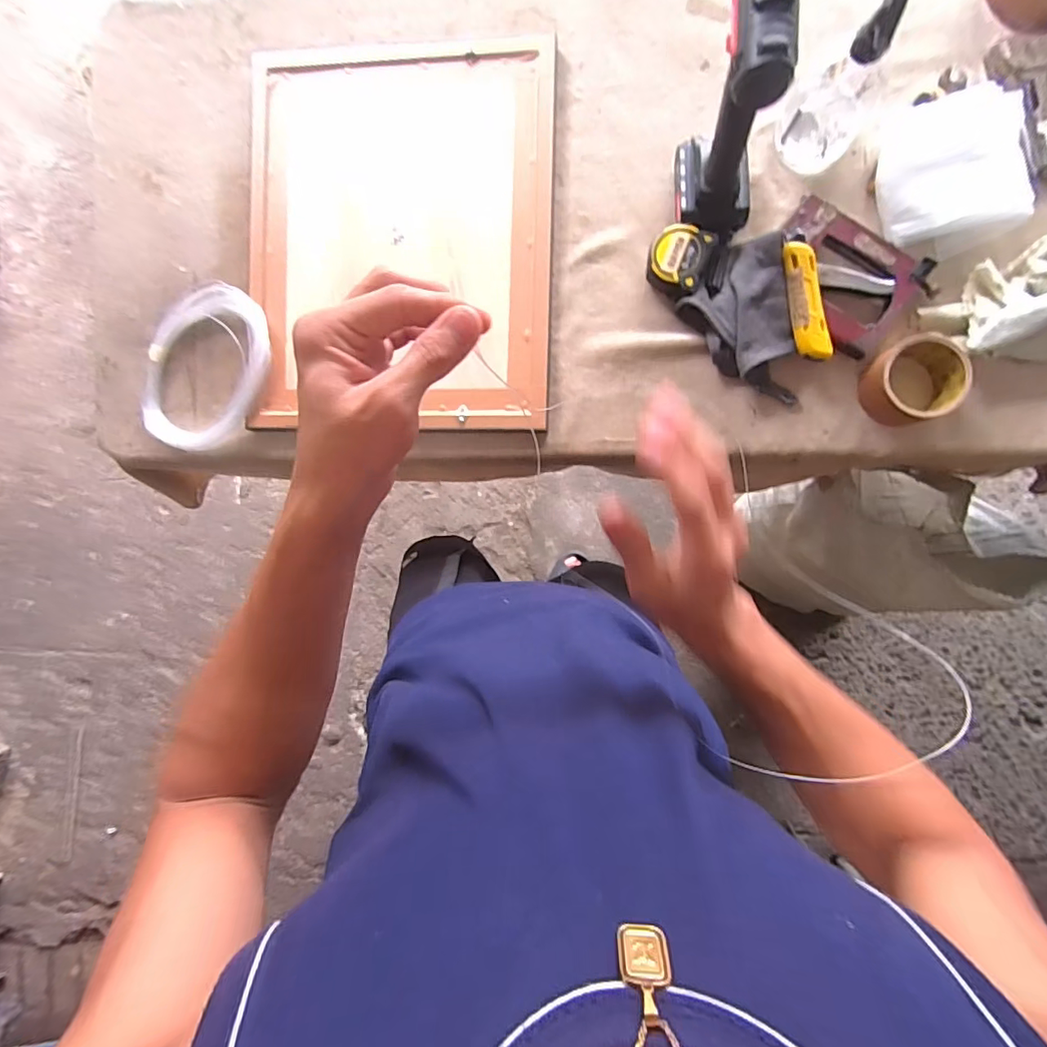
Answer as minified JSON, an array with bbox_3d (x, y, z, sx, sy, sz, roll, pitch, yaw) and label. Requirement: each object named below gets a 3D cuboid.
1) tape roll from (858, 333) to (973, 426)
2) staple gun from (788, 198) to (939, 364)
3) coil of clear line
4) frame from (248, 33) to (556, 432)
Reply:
[{"bbox_3d":[0.418,-0.152,0.541,0.086,0.049,0.083,0,88,4],"label":"tape roll"},{"bbox_3d":[0.353,-0.272,0.565,0.167,0.029,0.123,35,91,4],"label":"staple gun"},{"bbox_3d":[-0.404,-0.196,0.639,0.159,0.025,0.207,23,90,4],"label":"coil of clear line"},{"bbox_3d":[-0.153,-0.353,0.617,0.373,0.022,0.471,1,89,4],"label":"frame"}]

